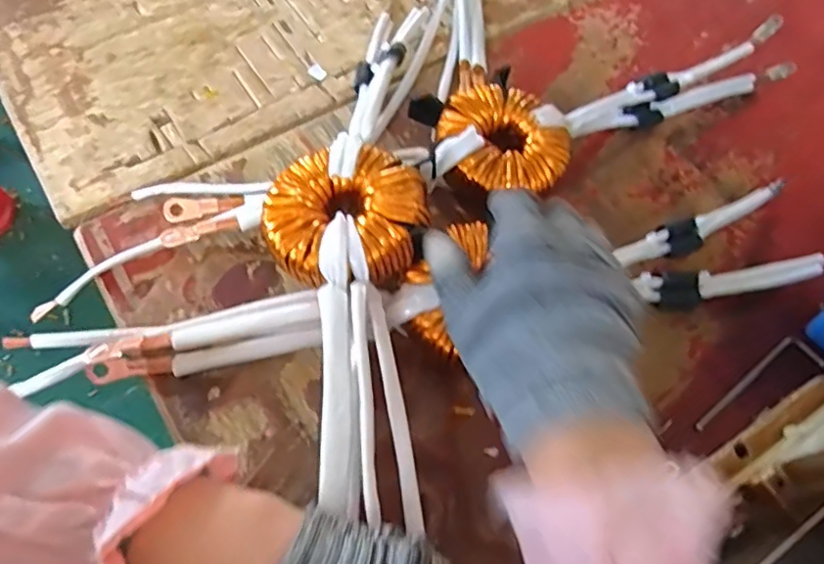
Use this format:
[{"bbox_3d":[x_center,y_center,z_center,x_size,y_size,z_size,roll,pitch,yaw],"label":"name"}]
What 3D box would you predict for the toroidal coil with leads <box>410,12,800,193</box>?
[{"bbox_3d":[0.175,-0.171,0.490,0.389,0.079,0.124,-28,68,-17],"label":"toroidal coil with leads"}]

